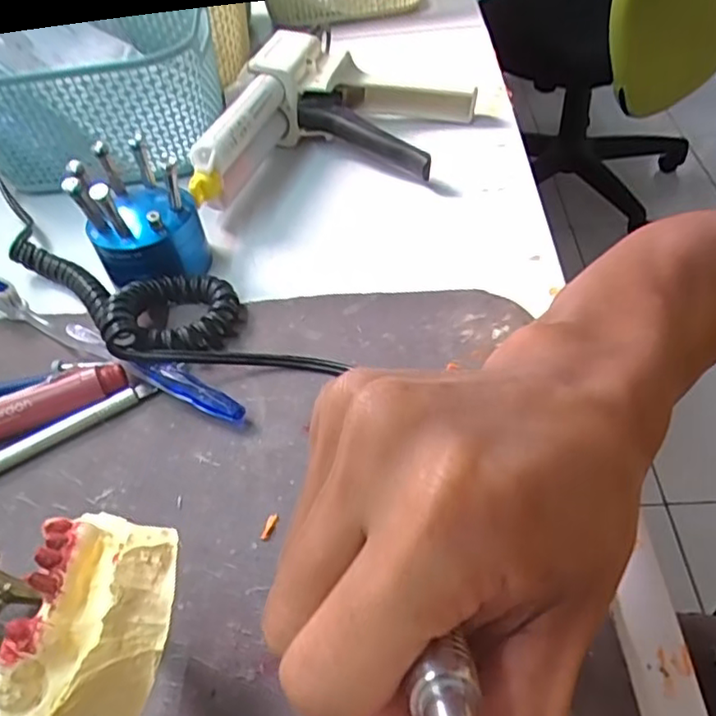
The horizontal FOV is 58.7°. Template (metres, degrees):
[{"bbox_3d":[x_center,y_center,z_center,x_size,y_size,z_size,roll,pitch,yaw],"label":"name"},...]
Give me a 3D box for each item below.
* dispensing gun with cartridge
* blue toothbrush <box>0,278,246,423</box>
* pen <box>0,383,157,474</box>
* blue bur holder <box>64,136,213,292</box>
[{"bbox_3d":[-0.011,-0.145,0.407,0.134,0.062,0.164,10,49,16],"label":"dispensing gun with cartridge"},{"bbox_3d":[-0.130,-0.008,0.313,0.184,0.021,0.011,21,53,25],"label":"blue toothbrush"},{"bbox_3d":[-0.147,0.042,0.278,0.120,0.009,0.009,-30,50,-20],"label":"pen"},{"bbox_3d":[-0.117,-0.077,0.344,0.056,0.069,0.055,-22,48,-14],"label":"blue bur holder"}]

